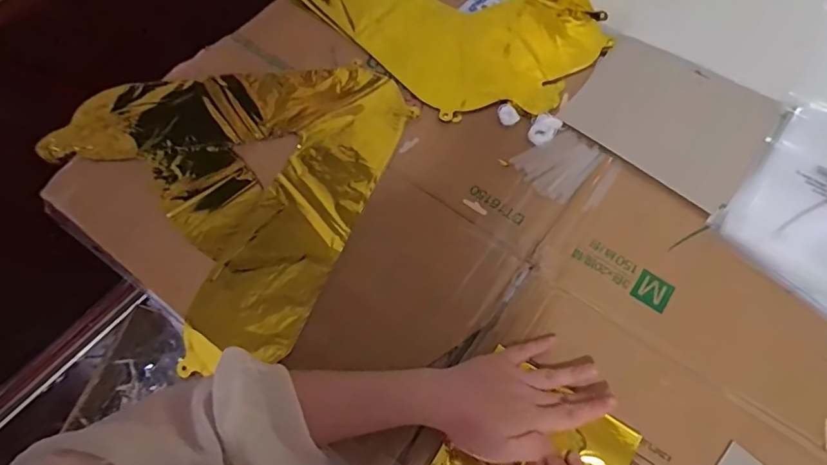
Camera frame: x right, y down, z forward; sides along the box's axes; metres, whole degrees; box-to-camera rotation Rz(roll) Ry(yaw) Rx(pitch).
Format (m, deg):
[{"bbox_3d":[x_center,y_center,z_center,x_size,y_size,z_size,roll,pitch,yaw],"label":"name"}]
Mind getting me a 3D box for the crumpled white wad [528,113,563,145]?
[{"bbox_3d":[0.143,-0.113,0.528,0.026,0.008,0.037,33,71,15],"label":"crumpled white wad"}]

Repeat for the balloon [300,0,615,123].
[{"bbox_3d":[0.030,-0.288,0.620,0.395,0.020,0.243,39,73,17],"label":"balloon"}]

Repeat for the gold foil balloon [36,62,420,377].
[{"bbox_3d":[-0.220,-0.077,0.523,0.362,0.009,0.350,24,69,12],"label":"gold foil balloon"}]

